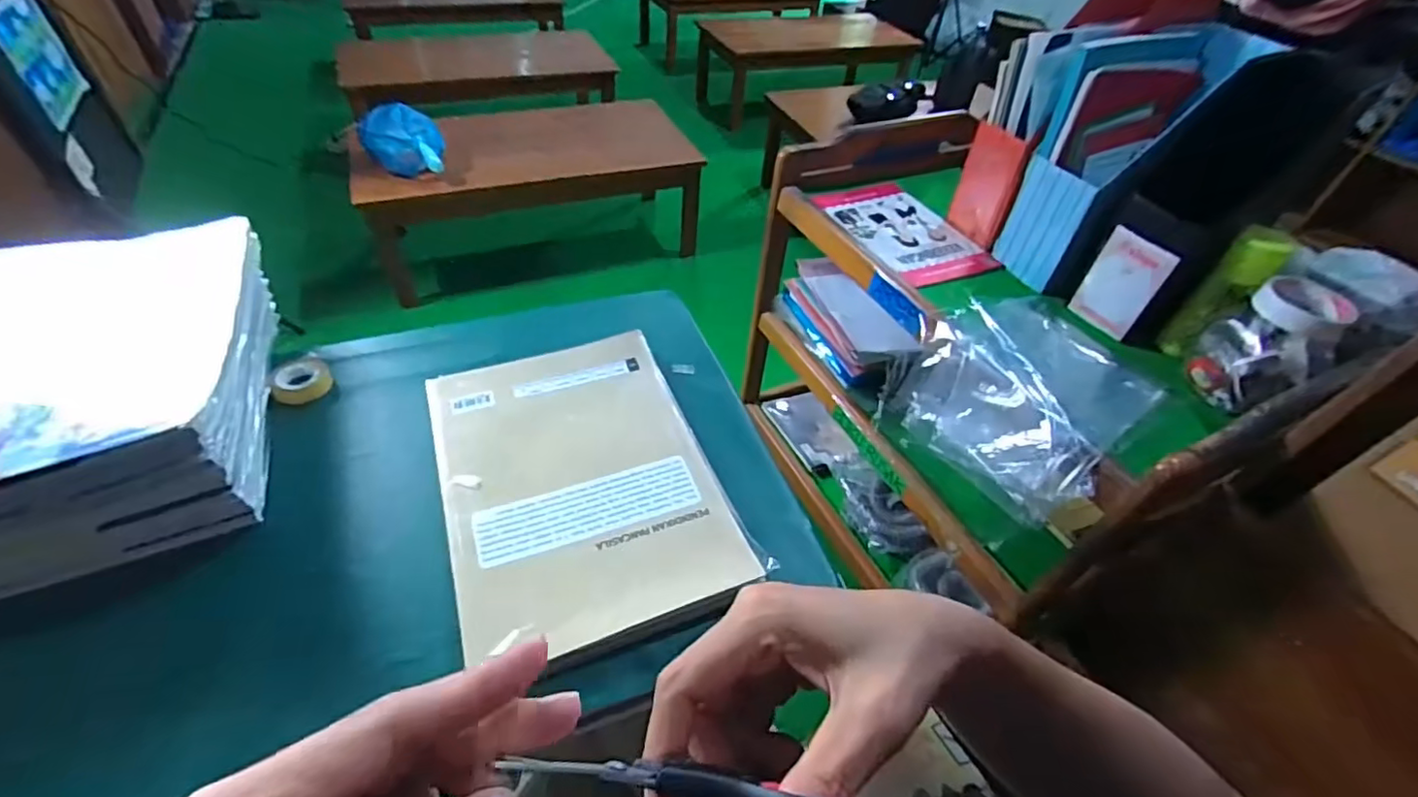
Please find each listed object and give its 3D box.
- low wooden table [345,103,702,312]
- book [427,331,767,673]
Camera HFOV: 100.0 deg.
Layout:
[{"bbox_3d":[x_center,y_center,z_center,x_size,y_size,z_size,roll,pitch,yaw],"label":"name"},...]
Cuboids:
[{"bbox_3d":[-0.504,-0.592,1.749,0.895,0.380,0.326,-17,50,-21],"label":"low wooden table"},{"bbox_3d":[-0.108,0.066,0.498,0.208,0.024,0.291,-14,49,-18],"label":"book"}]

